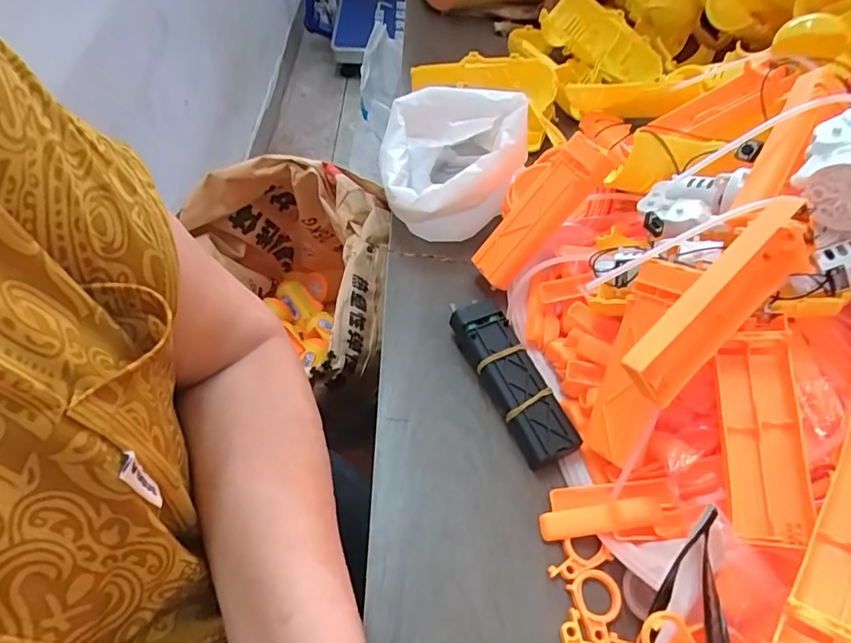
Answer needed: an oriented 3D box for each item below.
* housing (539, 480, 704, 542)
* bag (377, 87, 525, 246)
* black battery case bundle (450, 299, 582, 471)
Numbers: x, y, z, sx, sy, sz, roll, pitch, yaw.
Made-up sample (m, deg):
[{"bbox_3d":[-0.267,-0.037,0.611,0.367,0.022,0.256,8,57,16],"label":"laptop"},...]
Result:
[{"bbox_3d":[0.100,0.099,0.274,0.078,0.012,0.026,-7,53,15],"label":"housing"},{"bbox_3d":[0.020,-0.125,0.404,0.101,0.075,0.119,0,54,-2],"label":"bag"},{"bbox_3d":[0.052,0.035,0.325,0.030,0.025,0.108,-20,58,-16],"label":"black battery case bundle"}]

